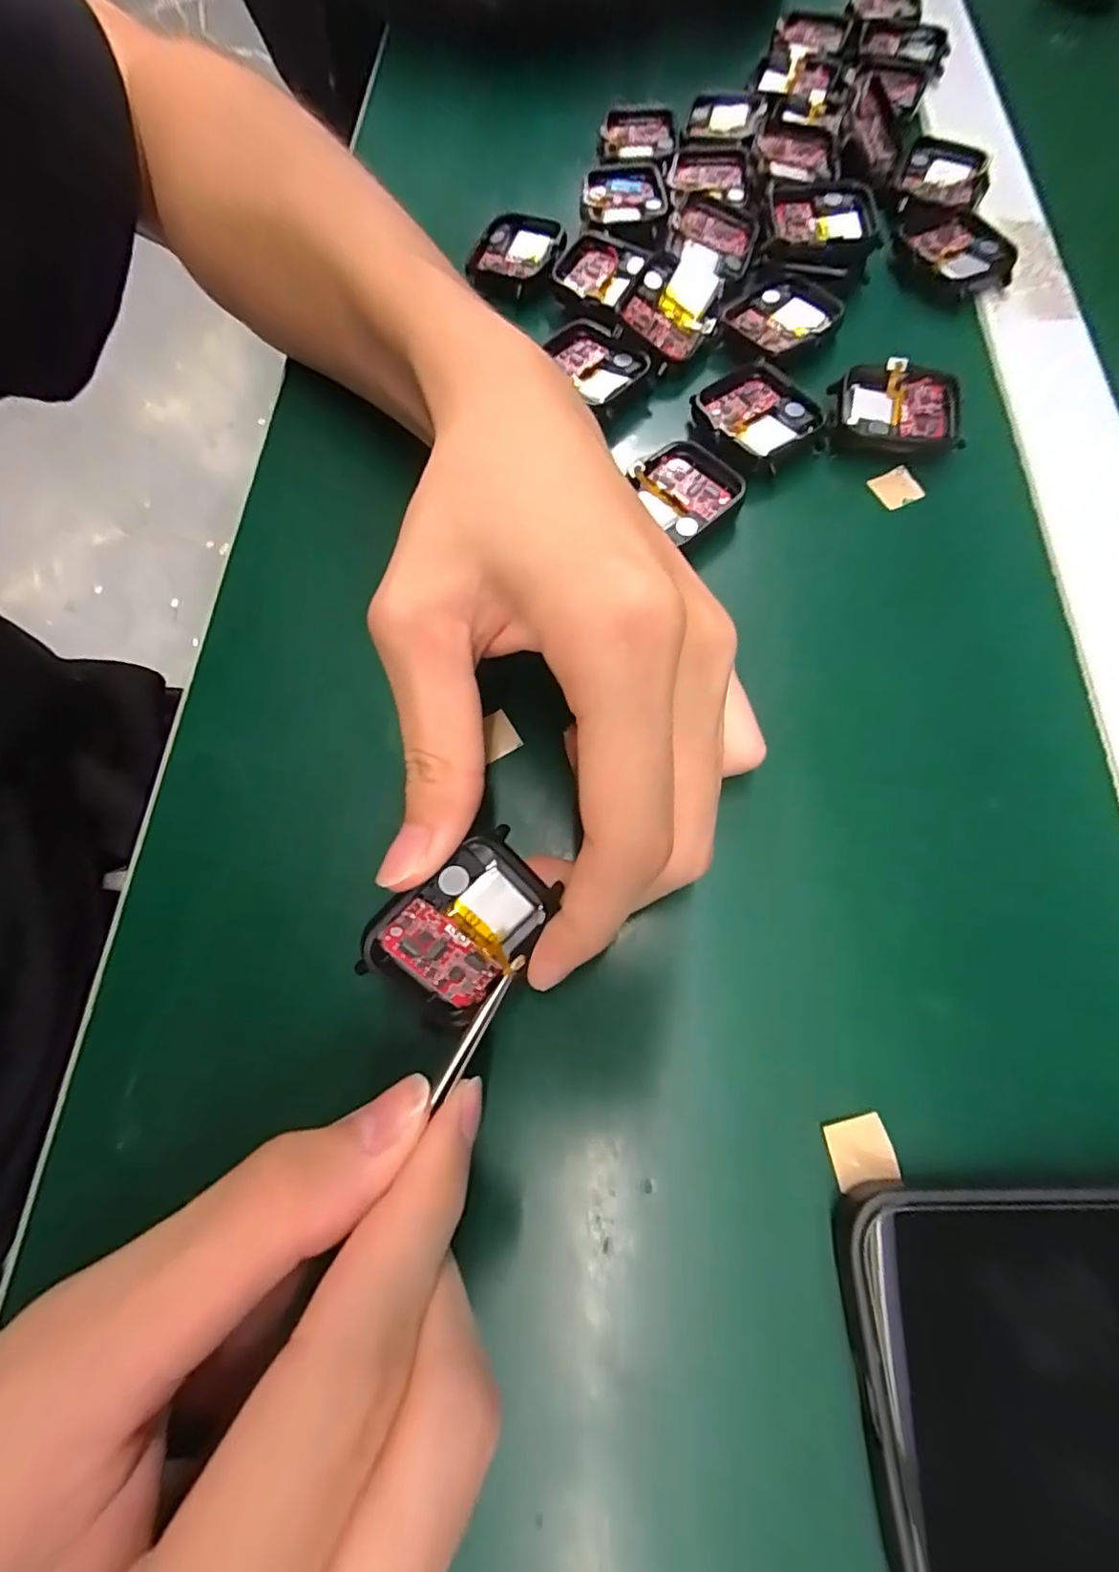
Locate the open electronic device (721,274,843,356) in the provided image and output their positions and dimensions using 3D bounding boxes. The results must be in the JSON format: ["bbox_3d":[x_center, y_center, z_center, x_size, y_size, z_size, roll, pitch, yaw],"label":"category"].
[{"bbox_3d":[0.089,-0.190,0.219,0.036,0.006,0.035,-34,74,-10],"label":"open electronic device"}]

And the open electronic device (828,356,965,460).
[{"bbox_3d":[0.126,-0.139,0.203,0.044,0.011,0.036,12,72,5],"label":"open electronic device"}]

